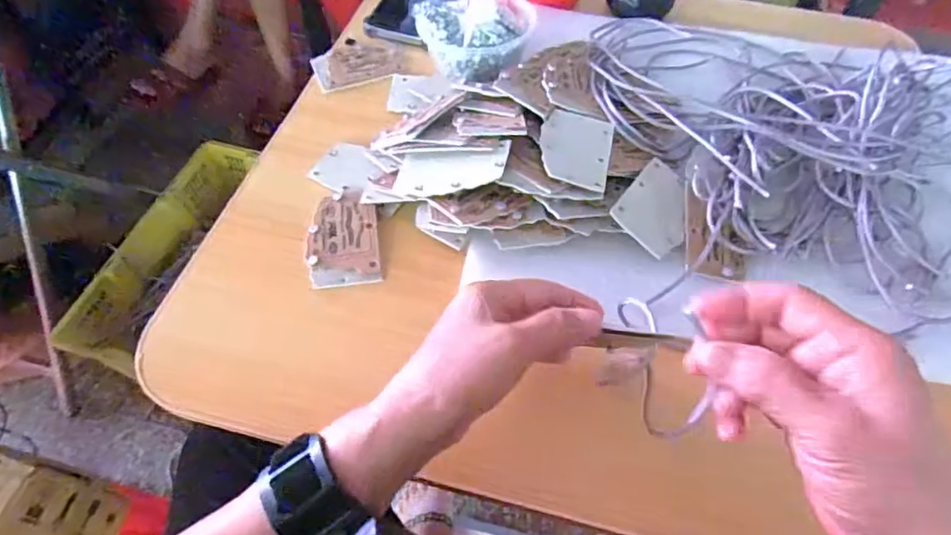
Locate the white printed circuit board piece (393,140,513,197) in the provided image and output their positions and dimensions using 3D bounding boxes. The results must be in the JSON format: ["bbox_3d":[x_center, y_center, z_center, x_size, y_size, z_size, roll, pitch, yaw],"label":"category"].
[{"bbox_3d":[-0.019,-0.074,0.420,0.088,0.008,0.046,-6,55,15],"label":"white printed circuit board piece"}]

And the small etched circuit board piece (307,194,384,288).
[{"bbox_3d":[-0.101,-0.023,0.430,0.053,0.004,0.084,-7,57,-6],"label":"small etched circuit board piece"}]

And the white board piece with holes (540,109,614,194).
[{"bbox_3d":[0.078,-0.093,0.432,0.055,0.004,0.081,15,52,2],"label":"white board piece with holes"}]

